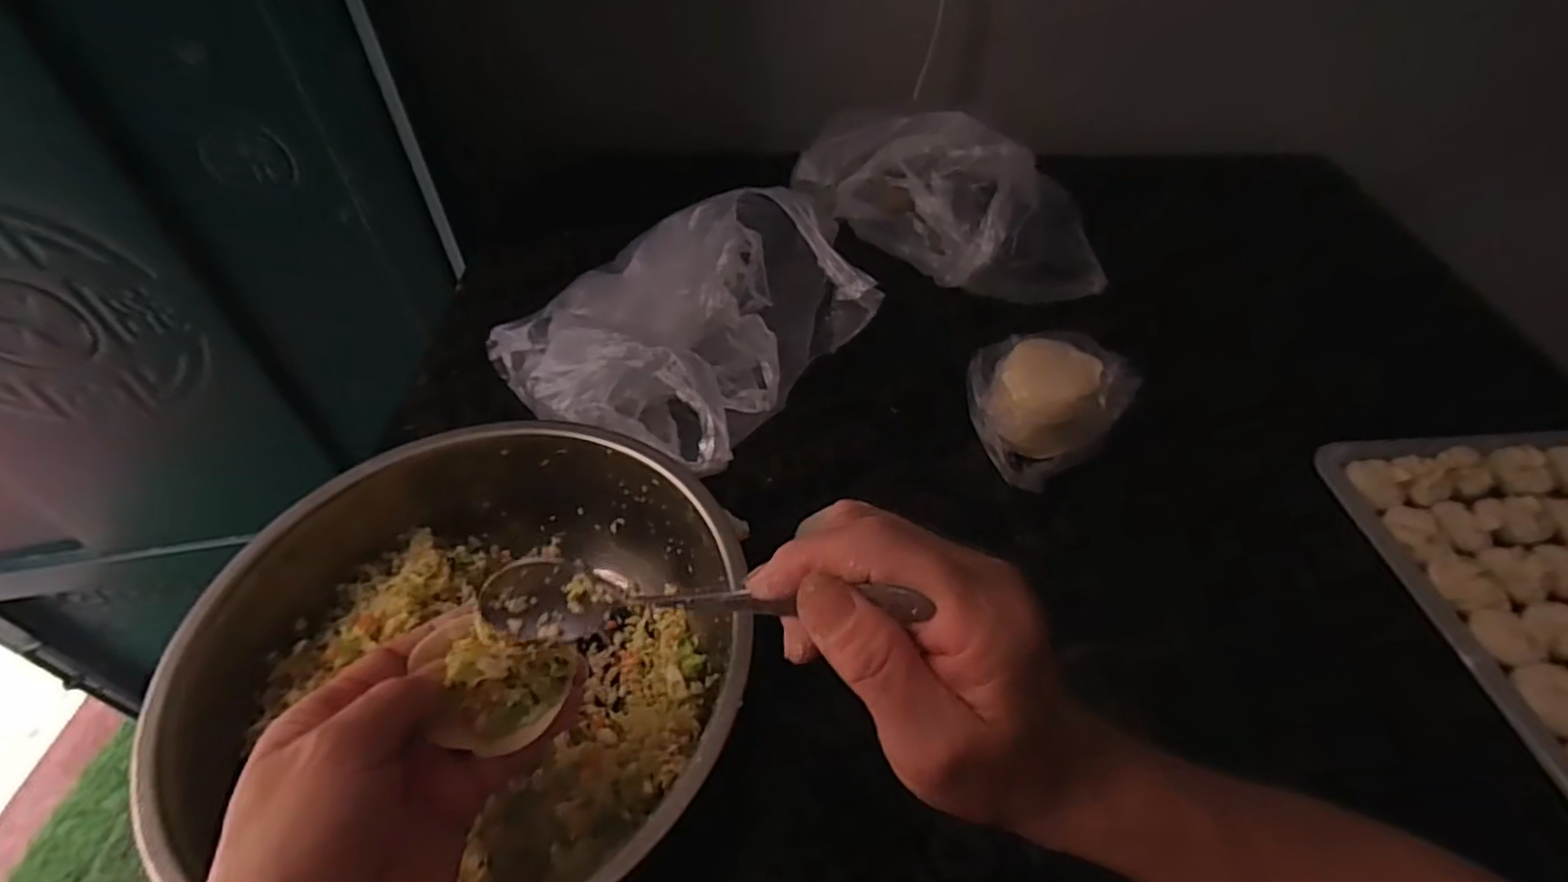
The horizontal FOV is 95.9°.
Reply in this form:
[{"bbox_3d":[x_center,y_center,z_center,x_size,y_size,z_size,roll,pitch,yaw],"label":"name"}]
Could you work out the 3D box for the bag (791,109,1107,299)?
[{"bbox_3d":[0.133,-0.206,0.620,0.117,0.098,0.282,-35,57,-28],"label":"bag"}]

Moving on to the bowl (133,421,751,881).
[{"bbox_3d":[-0.140,0.110,0.345,0.246,0.084,0.240,14,49,11],"label":"bowl"}]

